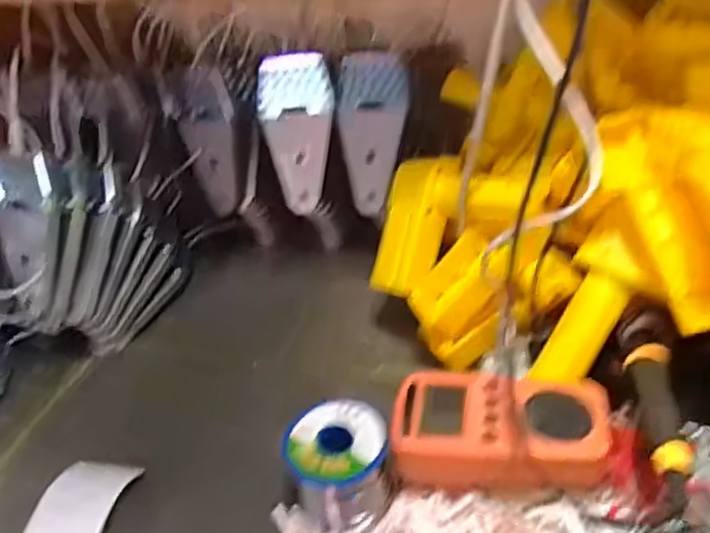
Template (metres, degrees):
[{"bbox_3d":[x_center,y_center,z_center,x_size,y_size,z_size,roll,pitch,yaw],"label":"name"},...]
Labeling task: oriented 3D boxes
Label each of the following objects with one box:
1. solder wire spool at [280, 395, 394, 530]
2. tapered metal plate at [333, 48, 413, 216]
[{"bbox_3d":[-0.011,0.129,0.439,0.067,0.057,0.061,-13,38,-6],"label":"solder wire spool"},{"bbox_3d":[0.014,-0.119,0.606,0.064,0.142,0.010,8,17,20],"label":"tapered metal plate"}]

